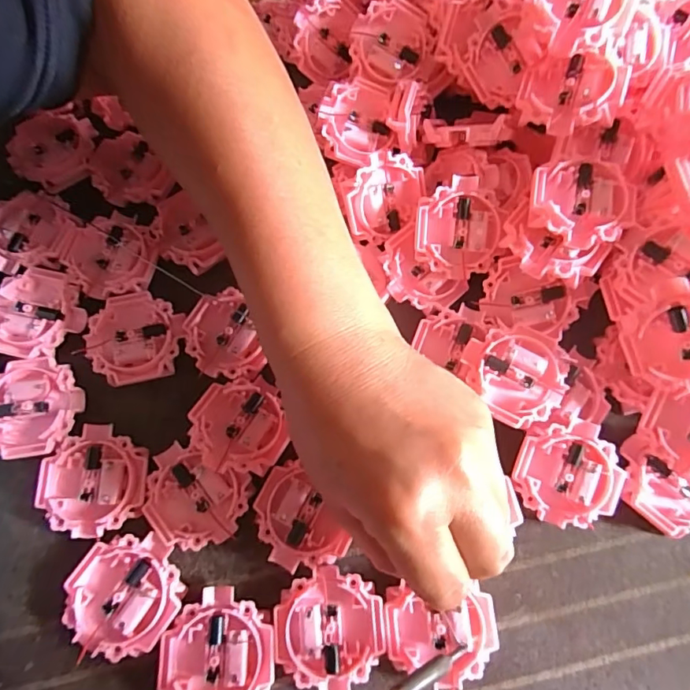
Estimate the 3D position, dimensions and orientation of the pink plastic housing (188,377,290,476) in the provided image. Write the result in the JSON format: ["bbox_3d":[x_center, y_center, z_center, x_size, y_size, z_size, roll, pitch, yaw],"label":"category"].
[{"bbox_3d":[-0.056,0.041,0.255,0.048,0.011,0.049,0,72,-1],"label":"pink plastic housing"}]

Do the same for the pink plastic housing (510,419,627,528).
[{"bbox_3d":[0.117,0.068,0.256,0.051,0.013,0.051,0,88,11],"label":"pink plastic housing"}]

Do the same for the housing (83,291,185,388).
[{"bbox_3d":[-0.119,-0.005,0.276,0.051,0.011,0.050,0,72,-1],"label":"housing"}]

